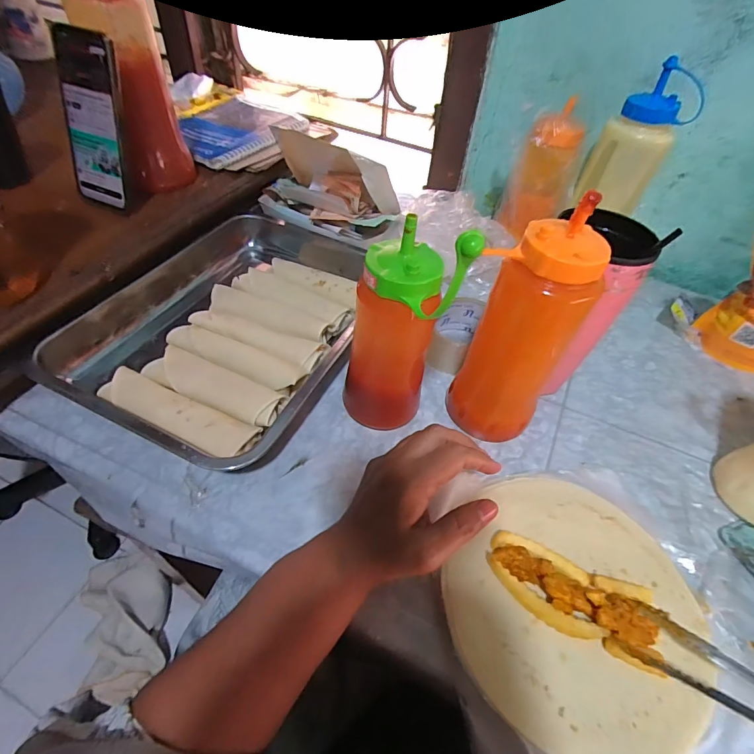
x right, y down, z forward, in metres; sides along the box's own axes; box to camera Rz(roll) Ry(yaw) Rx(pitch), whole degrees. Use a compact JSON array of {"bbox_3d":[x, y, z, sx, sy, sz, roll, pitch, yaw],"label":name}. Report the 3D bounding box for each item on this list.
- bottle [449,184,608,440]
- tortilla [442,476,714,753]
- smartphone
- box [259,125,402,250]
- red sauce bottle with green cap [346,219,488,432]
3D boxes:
[{"bbox_3d":[0.122,-0.032,0.353,0.070,0.205,0.075,-32,59,-29],"label":"bottle"},{"bbox_3d":[0.150,0.156,0.299,0.174,0.043,0.187,3,49,-3],"label":"tortilla"},{"bbox_3d":[-0.297,-0.265,0.430,0.062,0.156,0.015,17,32,8],"label":"smartphone"},{"bbox_3d":[-0.058,-0.263,0.568,0.211,0.100,0.095,25,51,16],"label":"box"},{"bbox_3d":[0.015,-0.032,0.361,0.078,0.191,0.066,30,53,20],"label":"red sauce bottle with green cap"}]

